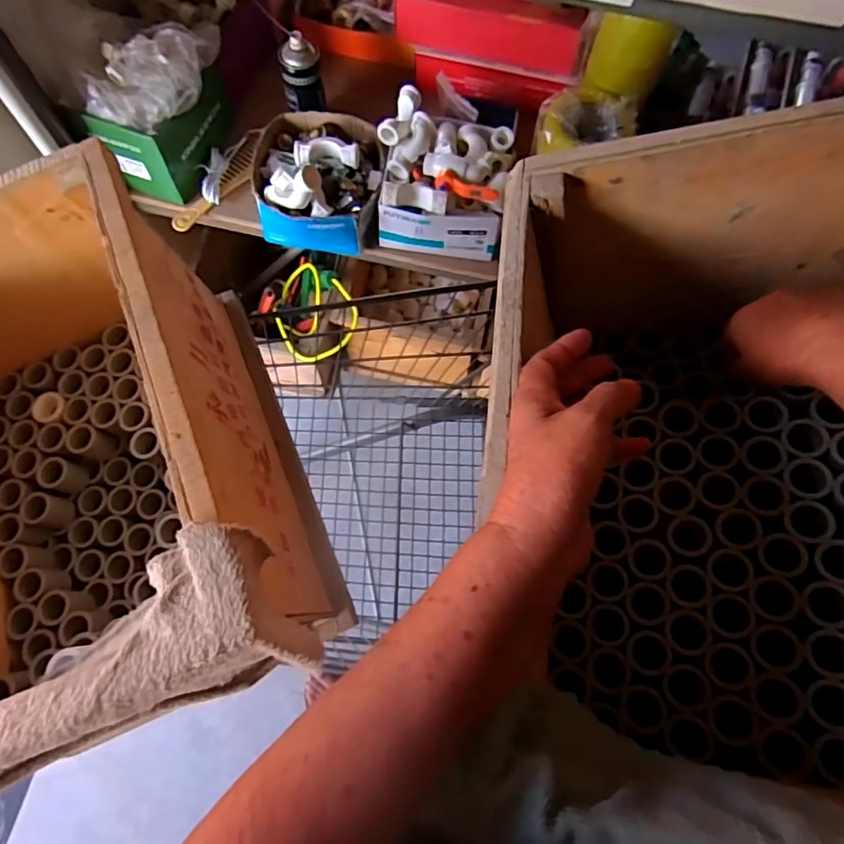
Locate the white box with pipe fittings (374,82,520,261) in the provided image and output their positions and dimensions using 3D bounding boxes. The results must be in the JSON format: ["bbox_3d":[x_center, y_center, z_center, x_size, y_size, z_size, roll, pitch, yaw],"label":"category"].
[{"bbox_3d":[0.038,-0.408,0.903,0.205,0.124,0.232,4,71,2],"label":"white box with pipe fittings"}]

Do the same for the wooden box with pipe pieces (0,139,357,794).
[{"bbox_3d":[-0.304,0.030,0.462,0.323,0.260,0.441,-23,73,-7],"label":"wooden box with pipe pieces"}]

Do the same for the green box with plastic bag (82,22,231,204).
[{"bbox_3d":[-0.408,-0.509,0.886,0.128,0.187,0.236,29,74,10],"label":"green box with plastic bag"}]

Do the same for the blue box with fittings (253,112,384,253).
[{"bbox_3d":[-0.164,-0.405,0.887,0.201,0.111,0.230,-3,71,0],"label":"blue box with fittings"}]

